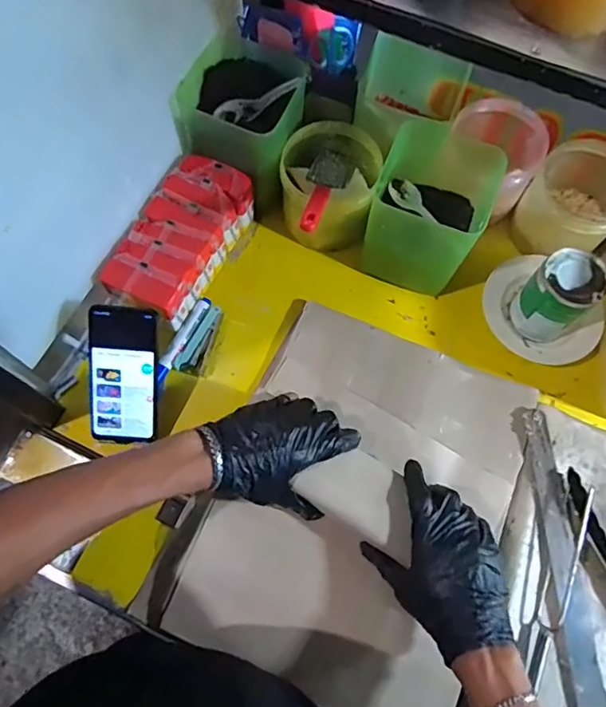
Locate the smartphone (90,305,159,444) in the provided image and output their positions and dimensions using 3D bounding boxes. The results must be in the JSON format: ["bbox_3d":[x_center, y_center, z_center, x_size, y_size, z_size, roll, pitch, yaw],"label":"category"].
[{"bbox_3d":[-0.193,0.026,0.566,0.070,0.013,0.153,5,104,-6],"label":"smartphone"}]

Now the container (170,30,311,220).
[{"bbox_3d":[-0.063,-0.294,0.655,0.128,0.140,0.151,23,74,7],"label":"container"}]

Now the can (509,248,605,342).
[{"bbox_3d":[0.298,-0.065,0.622,0.070,0.106,0.074,0,72,0],"label":"can"}]

